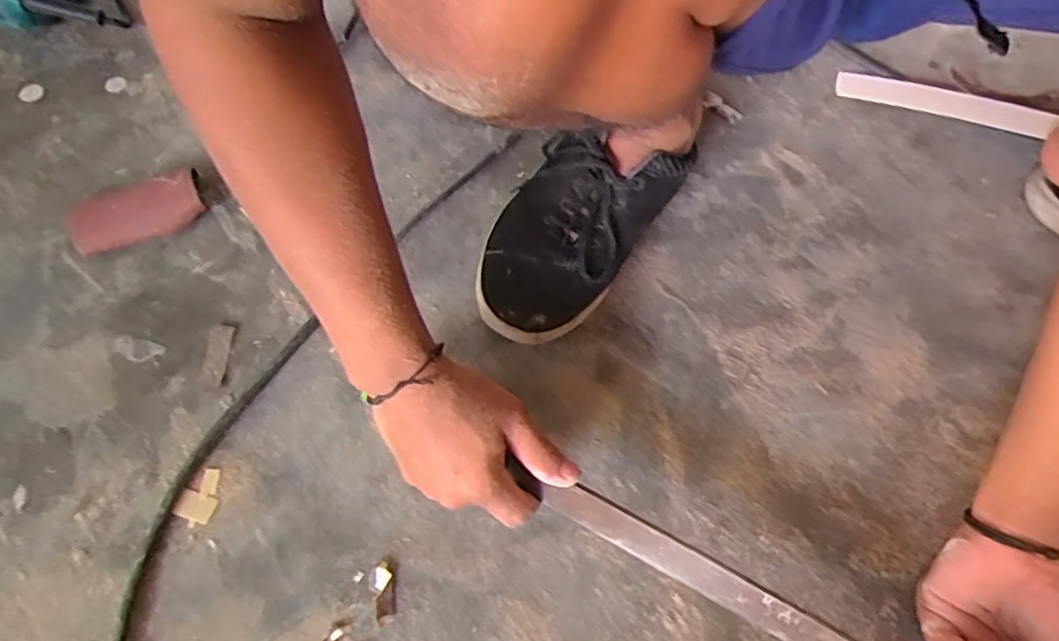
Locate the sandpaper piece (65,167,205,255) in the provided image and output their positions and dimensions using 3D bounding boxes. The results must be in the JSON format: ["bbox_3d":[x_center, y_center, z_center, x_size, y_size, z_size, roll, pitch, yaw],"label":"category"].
[{"bbox_3d":[-0.329,-0.094,0.566,0.102,0.043,0.055,-18,64,-9],"label":"sandpaper piece"}]

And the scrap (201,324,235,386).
[{"bbox_3d":[-0.240,0.026,0.520,0.016,0.008,0.051,-2,63,-1],"label":"scrap"}]

